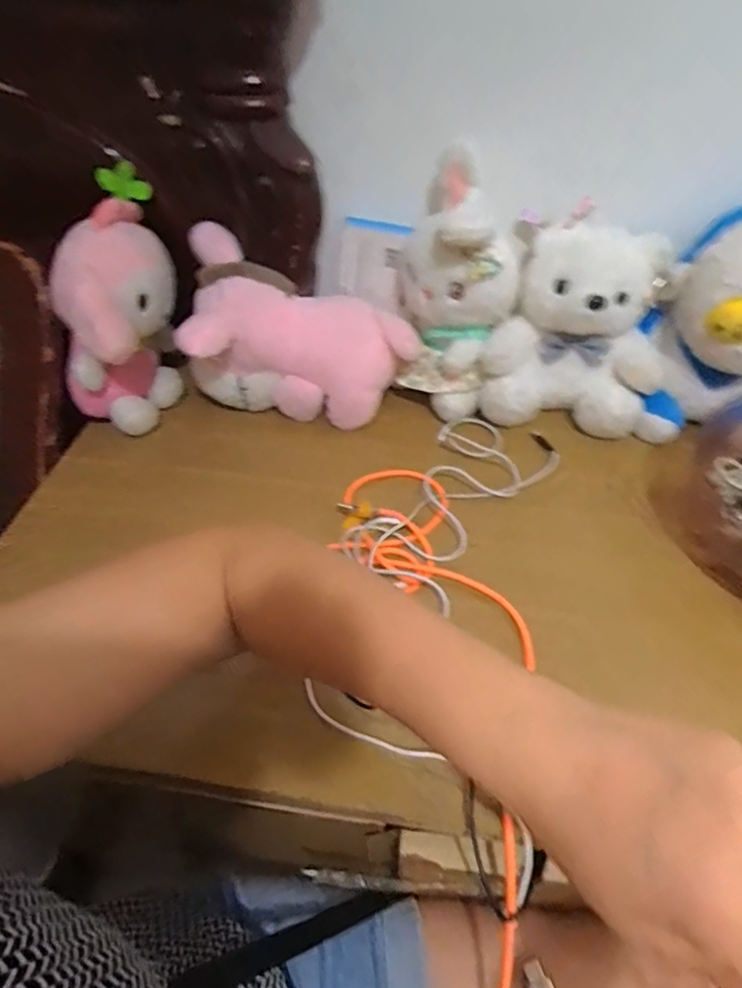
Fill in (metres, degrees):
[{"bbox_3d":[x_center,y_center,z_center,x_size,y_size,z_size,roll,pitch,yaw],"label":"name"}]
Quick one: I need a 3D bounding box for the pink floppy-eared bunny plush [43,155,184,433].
[{"bbox_3d":[-0.262,-0.182,0.583,0.139,0.218,0.103,-22,49,-20],"label":"pink floppy-eared bunny plush"}]

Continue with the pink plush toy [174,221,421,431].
[{"bbox_3d":[-0.071,-0.163,0.608,0.237,0.152,0.136,3,46,4],"label":"pink plush toy"}]

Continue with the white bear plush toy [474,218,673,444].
[{"bbox_3d":[0.209,-0.168,0.581,0.172,0.182,0.097,4,46,4],"label":"white bear plush toy"}]

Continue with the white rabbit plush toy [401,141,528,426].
[{"bbox_3d":[0.082,-0.203,0.583,0.129,0.226,0.086,17,48,16],"label":"white rabbit plush toy"}]

